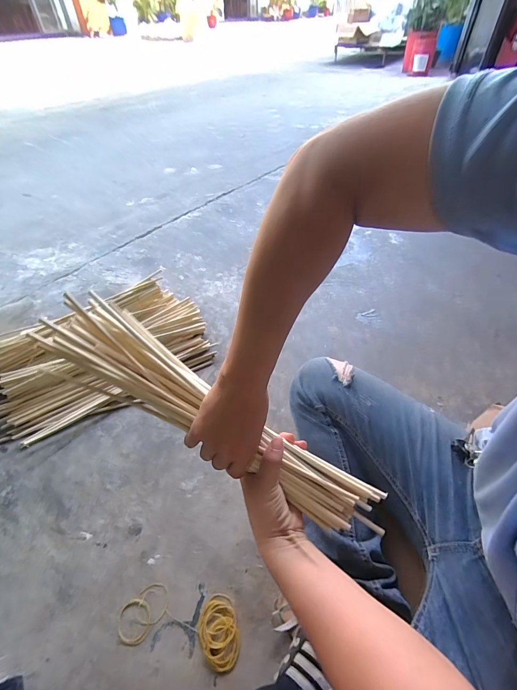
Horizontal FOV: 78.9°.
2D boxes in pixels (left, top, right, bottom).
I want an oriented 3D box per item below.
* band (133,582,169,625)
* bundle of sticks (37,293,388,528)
[{"bbox_3d":[-0.163,0.394,0.480,0.049,0.004,0.050,1,48,3],"label":"band"},{"bbox_3d":[-0.048,0.090,0.405,0.483,0.051,0.092,32,53,-1],"label":"bundle of sticks"}]

